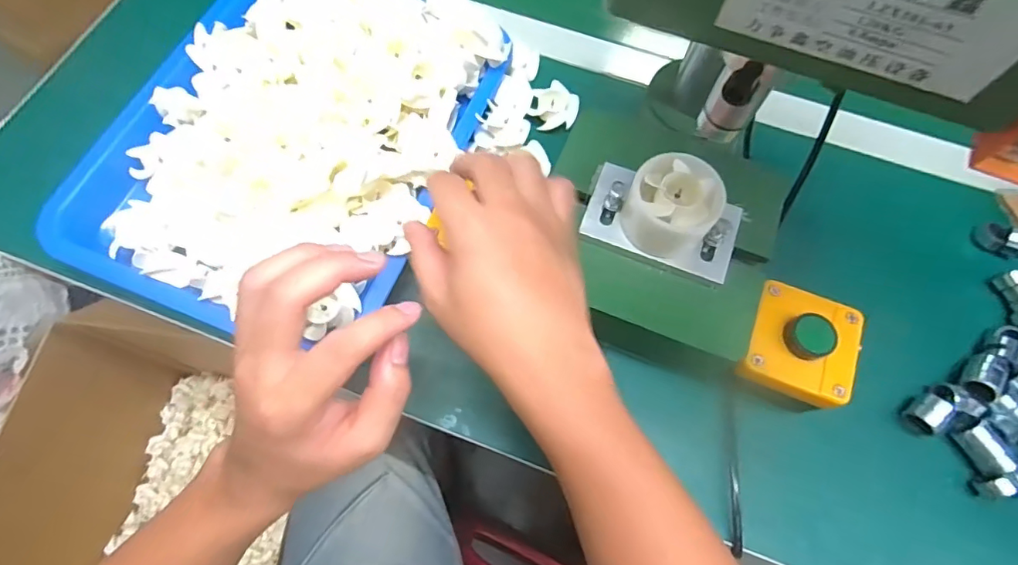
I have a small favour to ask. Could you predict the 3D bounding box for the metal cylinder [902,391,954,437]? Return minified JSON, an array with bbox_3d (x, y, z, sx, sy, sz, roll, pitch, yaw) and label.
[{"bbox_3d":[0.295,0.093,0.360,0.024,0.025,0.021,-33,72,-14],"label":"metal cylinder"}]

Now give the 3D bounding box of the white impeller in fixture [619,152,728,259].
[{"bbox_3d":[0.103,-0.048,0.327,0.054,0.041,0.048,17,68,5],"label":"white impeller in fixture"}]

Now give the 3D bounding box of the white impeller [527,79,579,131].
[{"bbox_3d":[0.041,-0.155,0.453,0.040,0.015,0.041,1,68,-2],"label":"white impeller"}]

